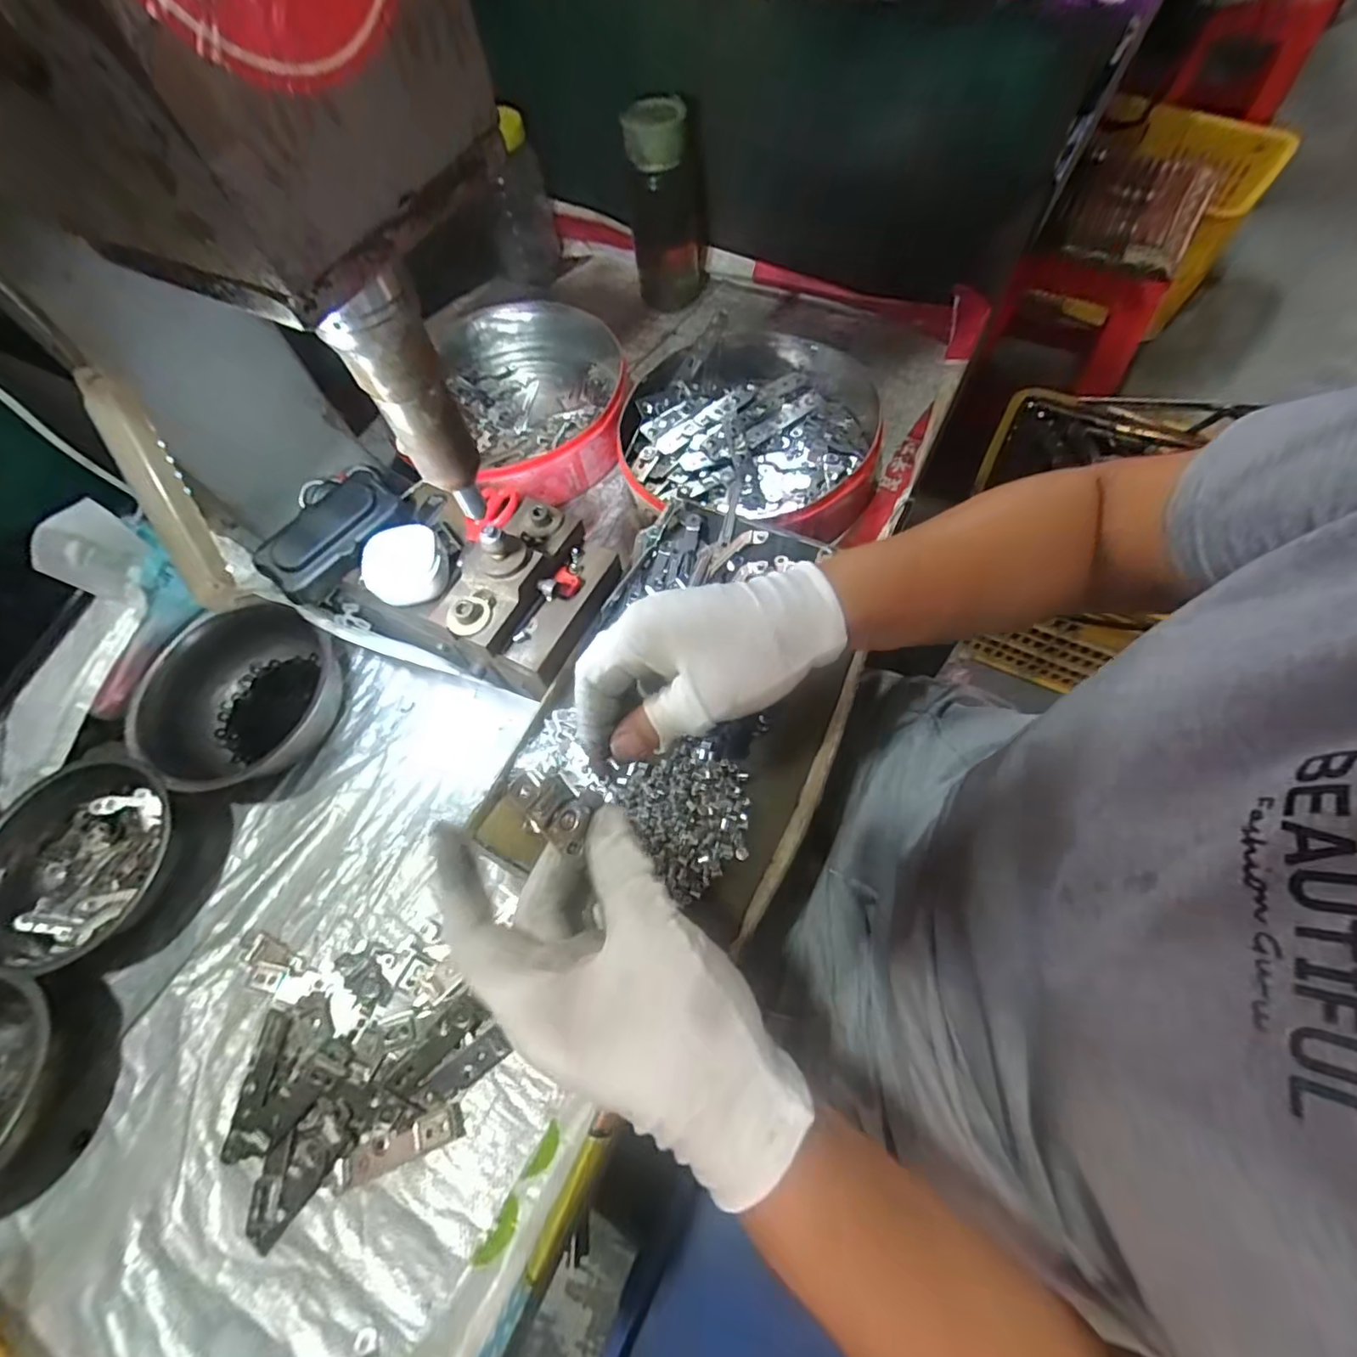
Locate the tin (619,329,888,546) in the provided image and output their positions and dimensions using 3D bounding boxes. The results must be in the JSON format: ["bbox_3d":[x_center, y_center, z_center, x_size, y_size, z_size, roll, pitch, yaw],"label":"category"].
[{"bbox_3d":[0.074,-0.234,0.583,0.243,0.069,0.252,-1,64,3],"label":"tin"}]

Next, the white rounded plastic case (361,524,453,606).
[{"bbox_3d":[-0.194,-0.082,0.424,0.054,0.026,0.049,-6,64,1],"label":"white rounded plastic case"}]

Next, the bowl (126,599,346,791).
[{"bbox_3d":[-0.372,0.009,0.497,0.171,0.056,0.155,27,69,16],"label":"bowl"}]

